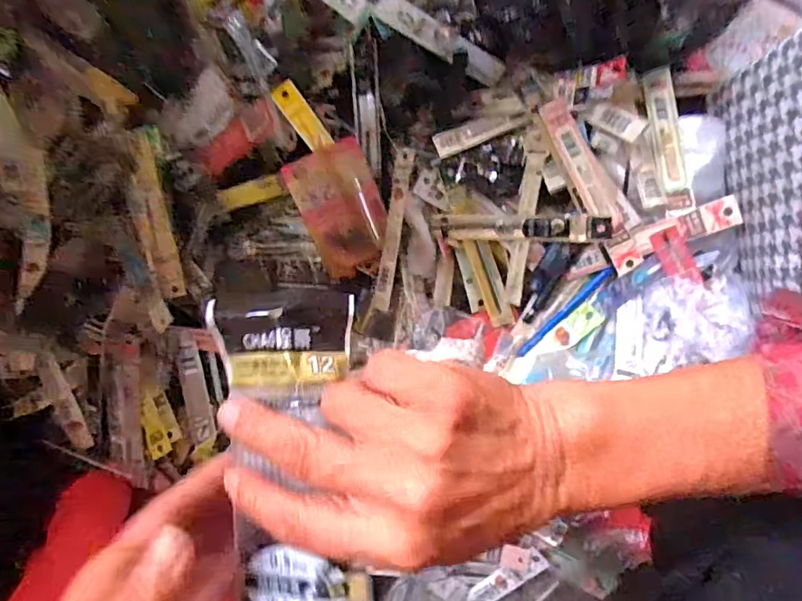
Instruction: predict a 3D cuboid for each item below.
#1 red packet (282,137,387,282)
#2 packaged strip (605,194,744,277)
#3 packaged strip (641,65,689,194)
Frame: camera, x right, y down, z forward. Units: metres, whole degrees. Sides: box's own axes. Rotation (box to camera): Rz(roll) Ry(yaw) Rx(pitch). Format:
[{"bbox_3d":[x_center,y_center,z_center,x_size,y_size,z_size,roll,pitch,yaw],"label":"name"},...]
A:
[{"bbox_3d":[-0.063,-0.096,0.589,0.086,0.027,0.139,-17,109,6],"label":"red packet"},{"bbox_3d":[0.248,-0.060,0.491,0.110,0.012,0.031,-24,86,20],"label":"packaged strip"},{"bbox_3d":[0.254,-0.165,0.517,0.025,0.010,0.128,-10,75,25],"label":"packaged strip"}]

